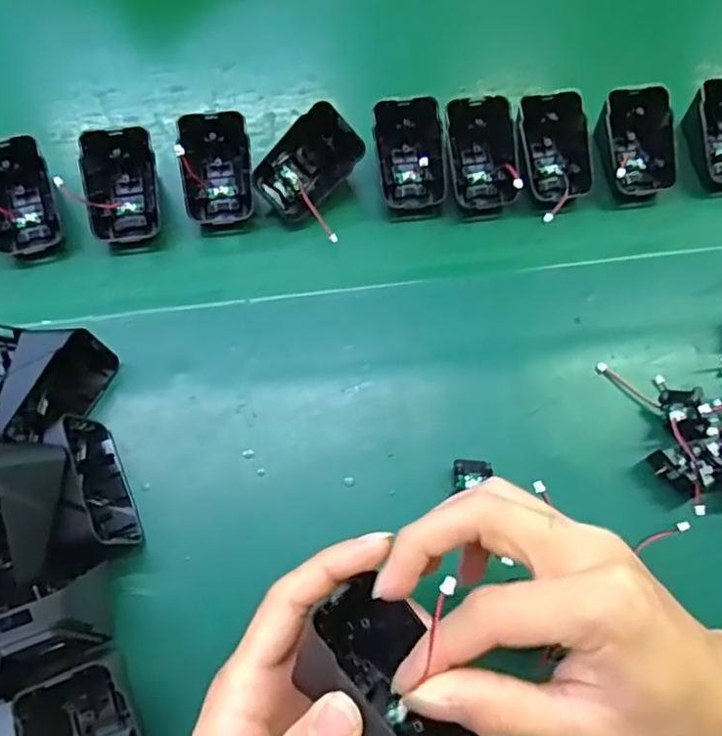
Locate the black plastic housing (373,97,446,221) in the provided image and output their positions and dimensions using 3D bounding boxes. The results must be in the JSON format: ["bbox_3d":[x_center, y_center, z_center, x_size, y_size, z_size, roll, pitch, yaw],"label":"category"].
[{"bbox_3d":[0.031,-0.136,0.410,0.043,0.024,0.074,-9,104,-12],"label":"black plastic housing"}]

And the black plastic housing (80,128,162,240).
[{"bbox_3d":[-0.151,-0.115,0.394,0.043,0.020,0.067,-7,101,-15],"label":"black plastic housing"}]

